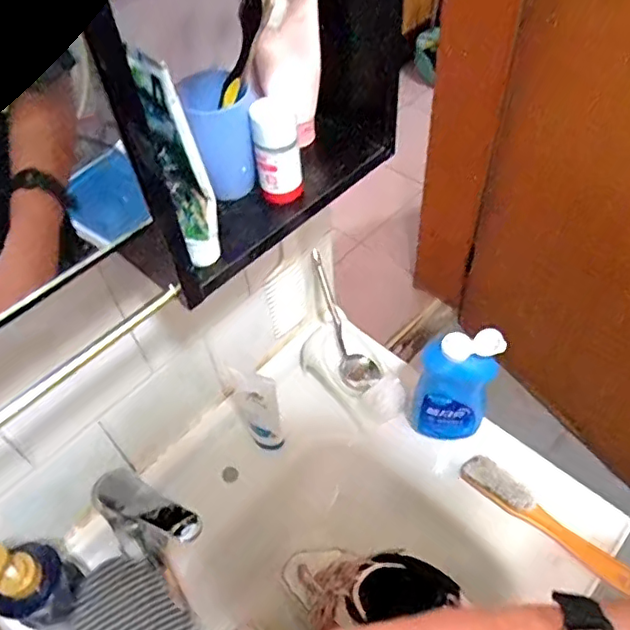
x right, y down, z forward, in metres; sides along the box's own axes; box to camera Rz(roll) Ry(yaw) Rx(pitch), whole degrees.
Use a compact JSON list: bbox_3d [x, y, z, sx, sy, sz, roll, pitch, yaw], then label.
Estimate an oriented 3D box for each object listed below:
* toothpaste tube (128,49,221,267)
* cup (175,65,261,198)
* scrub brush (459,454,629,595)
[{"bbox_3d":[-0.090,-0.097,0.403,0.027,0.163,0.033,-18,53,-10],"label":"toothpaste tube"},{"bbox_3d":[-0.078,-0.150,0.489,0.058,0.085,0.061,-2,52,3],"label":"cup"},{"bbox_3d":[0.271,0.244,0.695,0.218,0.033,0.034,35,62,27],"label":"scrub brush"}]

